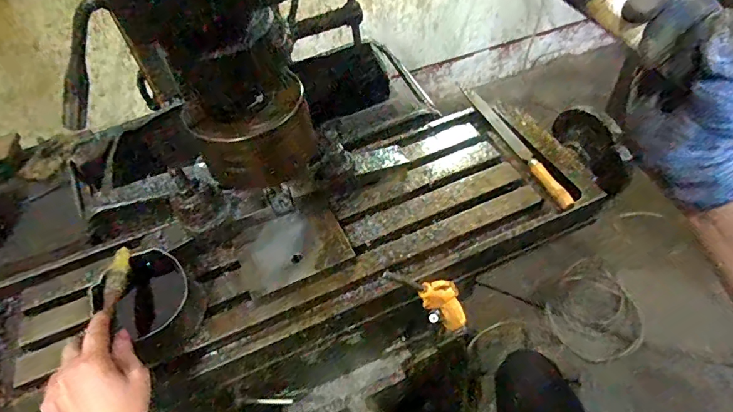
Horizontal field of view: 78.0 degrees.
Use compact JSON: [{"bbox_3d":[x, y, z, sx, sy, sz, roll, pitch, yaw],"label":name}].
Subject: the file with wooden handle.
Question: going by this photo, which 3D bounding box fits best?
[{"bbox_3d":[0.210,-0.095,0.650,0.025,0.026,0.265,-19,51,-10],"label":"file with wooden handle"}]

